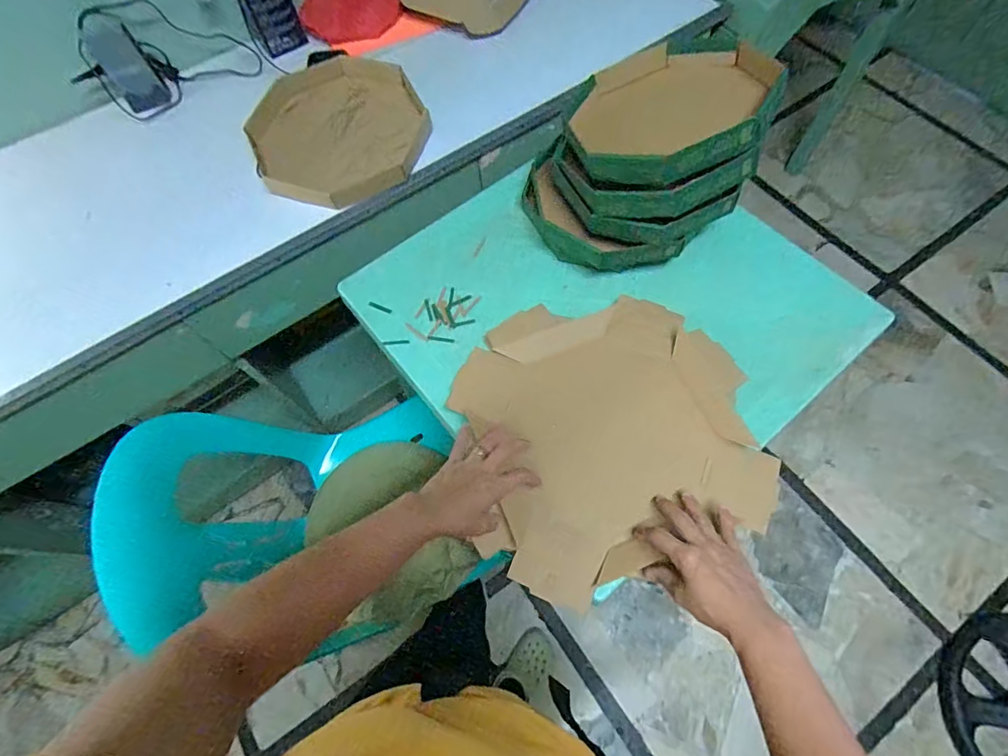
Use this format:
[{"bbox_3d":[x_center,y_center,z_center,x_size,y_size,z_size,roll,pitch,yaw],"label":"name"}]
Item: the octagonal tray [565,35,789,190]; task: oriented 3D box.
[{"bbox_3d":[0.233,-0.357,0.636,0.287,0.041,0.222,-22,57,5],"label":"octagonal tray"}]

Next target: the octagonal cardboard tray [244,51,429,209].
[{"bbox_3d":[-0.284,-0.432,0.841,0.294,0.037,0.309,-23,67,-7],"label":"octagonal cardboard tray"}]

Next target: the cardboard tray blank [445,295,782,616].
[{"bbox_3d":[0.133,0.060,0.630,0.355,0.030,0.355,-15,66,-6],"label":"cardboard tray blank"}]

